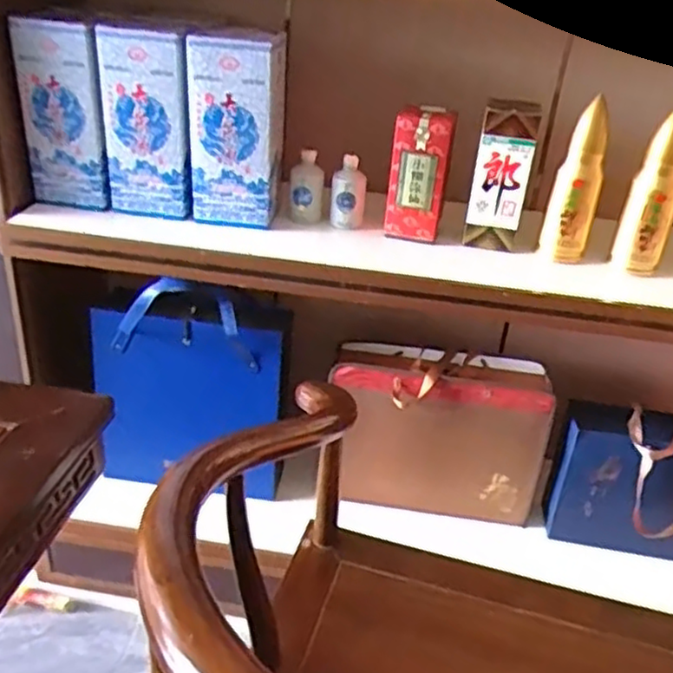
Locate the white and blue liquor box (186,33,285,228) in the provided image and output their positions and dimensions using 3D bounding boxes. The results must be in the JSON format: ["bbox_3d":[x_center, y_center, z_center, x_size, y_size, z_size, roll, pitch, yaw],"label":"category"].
[{"bbox_3d":[-0.153,-0.313,1.062,0.142,0.265,0.087,1,29,-7],"label":"white and blue liquor box"}]

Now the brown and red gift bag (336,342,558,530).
[{"bbox_3d":[0.181,0.174,1.265,0.378,0.269,0.156,8,29,5],"label":"brown and red gift bag"}]

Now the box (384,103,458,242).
[{"bbox_3d":[0.128,-0.250,1.067,0.084,0.188,0.058,11,29,11],"label":"box"}]

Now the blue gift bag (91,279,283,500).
[{"bbox_3d":[-0.263,0.103,1.206,0.323,0.404,0.111,4,29,-2],"label":"blue gift bag"}]

